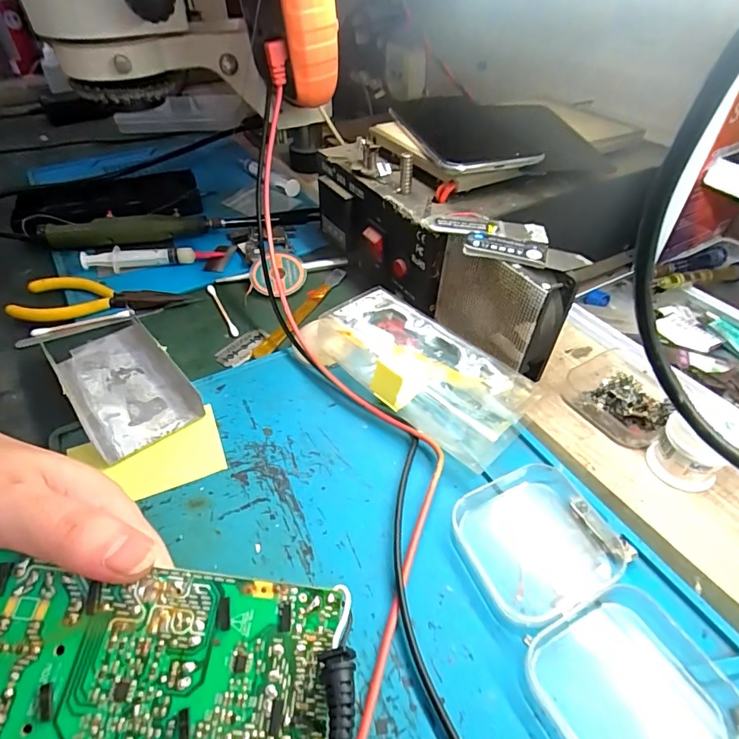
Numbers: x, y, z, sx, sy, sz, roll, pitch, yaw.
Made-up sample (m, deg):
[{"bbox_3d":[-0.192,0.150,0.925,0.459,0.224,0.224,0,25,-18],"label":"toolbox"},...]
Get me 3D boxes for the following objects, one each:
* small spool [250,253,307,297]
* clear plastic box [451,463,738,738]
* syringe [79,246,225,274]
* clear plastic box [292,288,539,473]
[{"bbox_3d":[-0.077,-0.080,0.390,0.045,0.013,0.045,0,61,0],"label":"small spool"},{"bbox_3d":[0.094,0.104,0.203,0.071,0.008,0.131,-14,46,-13],"label":"clear plastic box"},{"bbox_3d":[-0.192,-0.099,0.407,0.114,0.017,0.012,-8,45,-7],"label":"syringe"},{"bbox_3d":[0.022,-0.005,0.293,0.157,0.040,0.060,31,53,29],"label":"clear plastic box"}]

